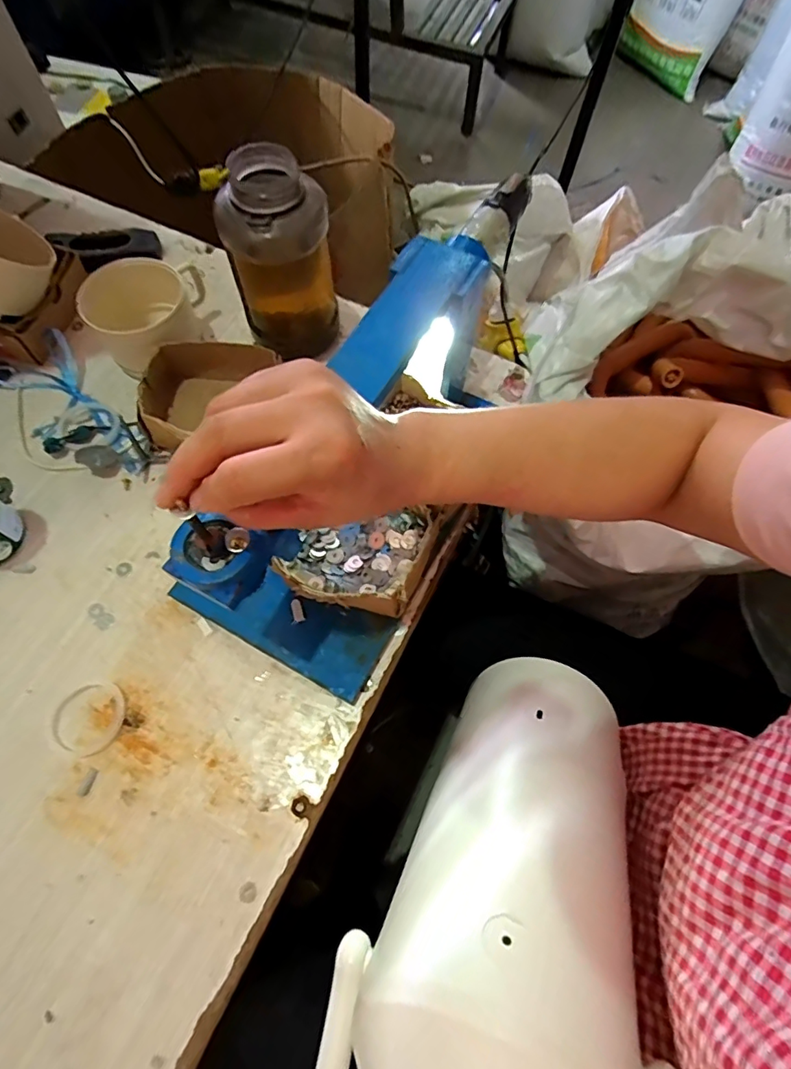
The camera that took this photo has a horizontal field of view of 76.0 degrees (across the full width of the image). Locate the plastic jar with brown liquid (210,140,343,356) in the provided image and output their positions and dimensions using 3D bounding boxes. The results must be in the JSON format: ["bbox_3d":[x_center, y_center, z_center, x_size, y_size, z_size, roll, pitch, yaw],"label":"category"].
[{"bbox_3d":[-0.117,-0.281,0.527,0.082,0.181,0.083,1,65,-2],"label":"plastic jar with brown liquid"}]

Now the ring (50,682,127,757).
[{"bbox_3d":[-0.258,0.155,0.429,0.057,0.004,0.058,1,65,-2],"label":"ring"}]

